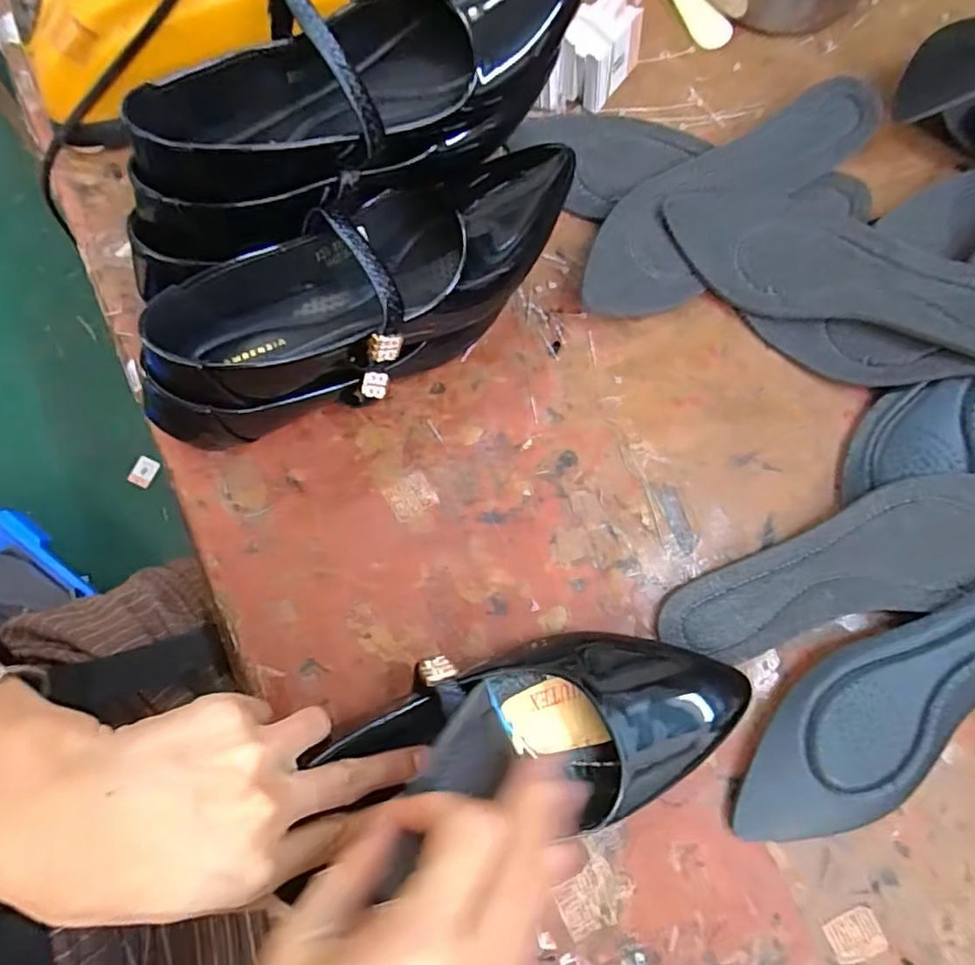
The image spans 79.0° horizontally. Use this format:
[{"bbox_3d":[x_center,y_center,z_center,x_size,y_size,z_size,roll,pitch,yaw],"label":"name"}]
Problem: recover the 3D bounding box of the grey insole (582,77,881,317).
[{"bbox_3d":[0.153,-0.181,0.380,0.231,0.028,0.074,-33,79,-8],"label":"grey insole"}]

